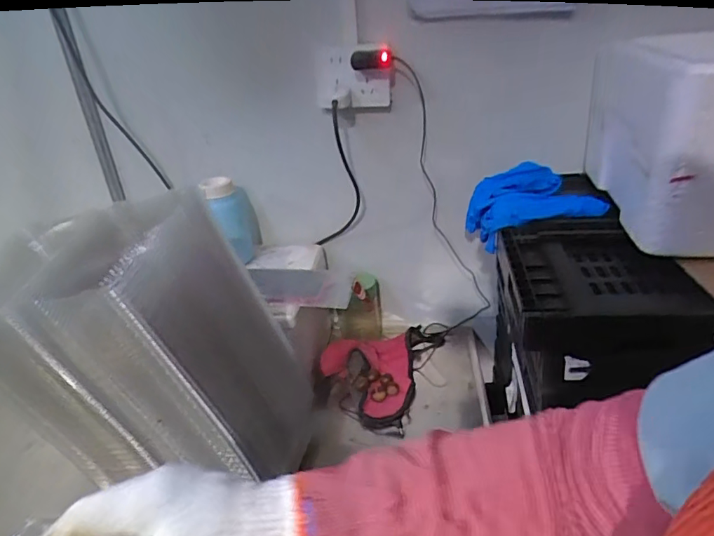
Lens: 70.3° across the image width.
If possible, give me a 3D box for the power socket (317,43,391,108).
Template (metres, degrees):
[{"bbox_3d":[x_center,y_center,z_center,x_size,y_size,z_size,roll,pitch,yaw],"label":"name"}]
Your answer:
[{"bbox_3d":[-0.004,-0.286,0.761,0.113,0.100,0.045,2,46,0],"label":"power socket"}]

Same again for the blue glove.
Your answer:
[{"bbox_3d":[0.242,-0.074,0.727,0.158,0.108,0.184,-5,28,1],"label":"blue glove"}]

